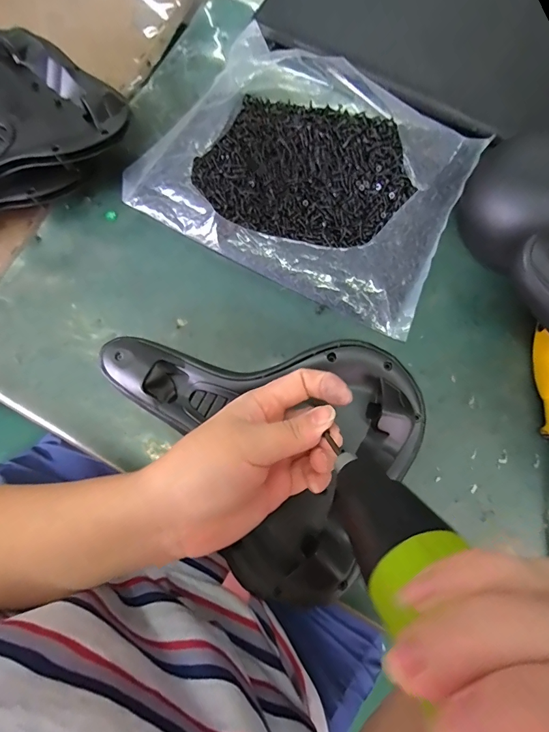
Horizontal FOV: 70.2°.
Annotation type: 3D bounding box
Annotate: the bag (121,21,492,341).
[{"bbox_3d":[0.029,-0.197,0.383,0.310,0.035,0.229,27,81,5],"label":"bag"}]

